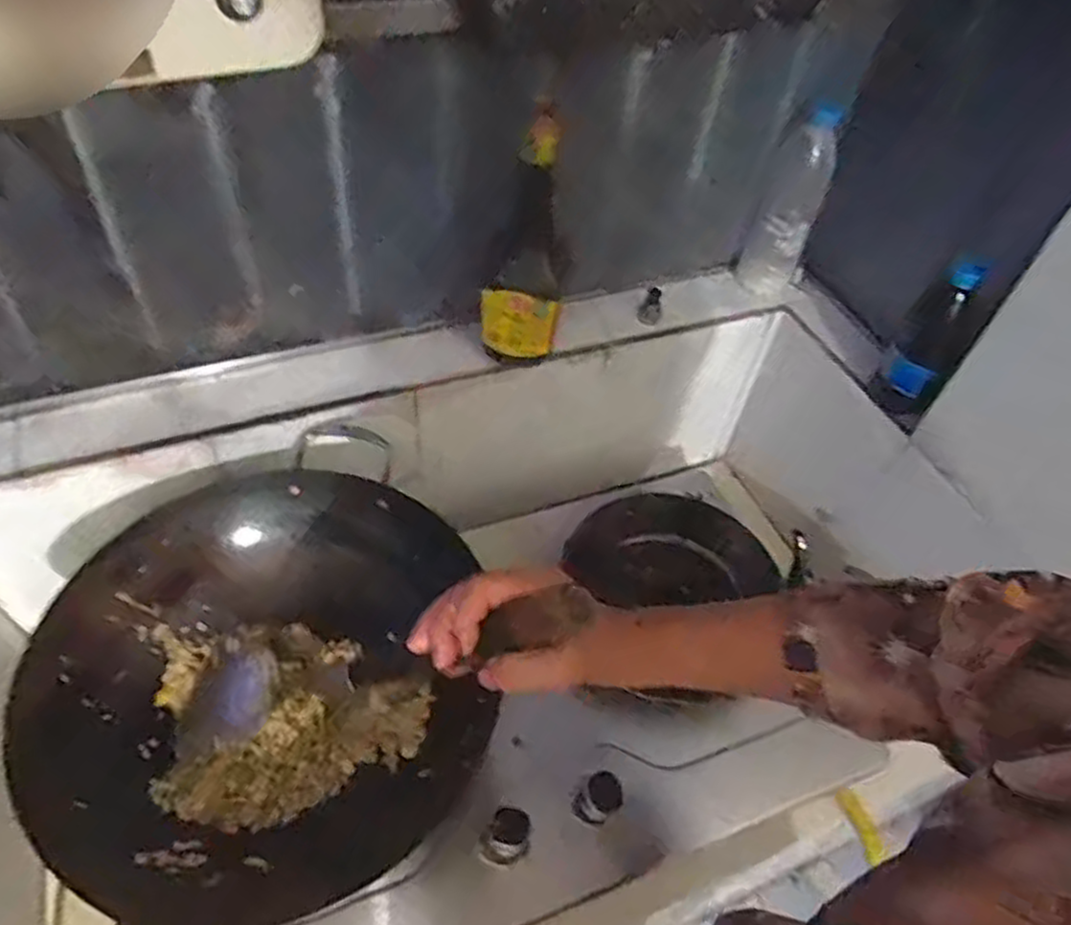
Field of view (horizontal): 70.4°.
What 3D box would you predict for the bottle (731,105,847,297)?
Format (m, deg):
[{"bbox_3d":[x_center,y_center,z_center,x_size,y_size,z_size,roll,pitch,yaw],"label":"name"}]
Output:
[{"bbox_3d":[0.284,-0.289,0.850,0.065,0.207,0.065,18,52,9],"label":"bottle"}]

